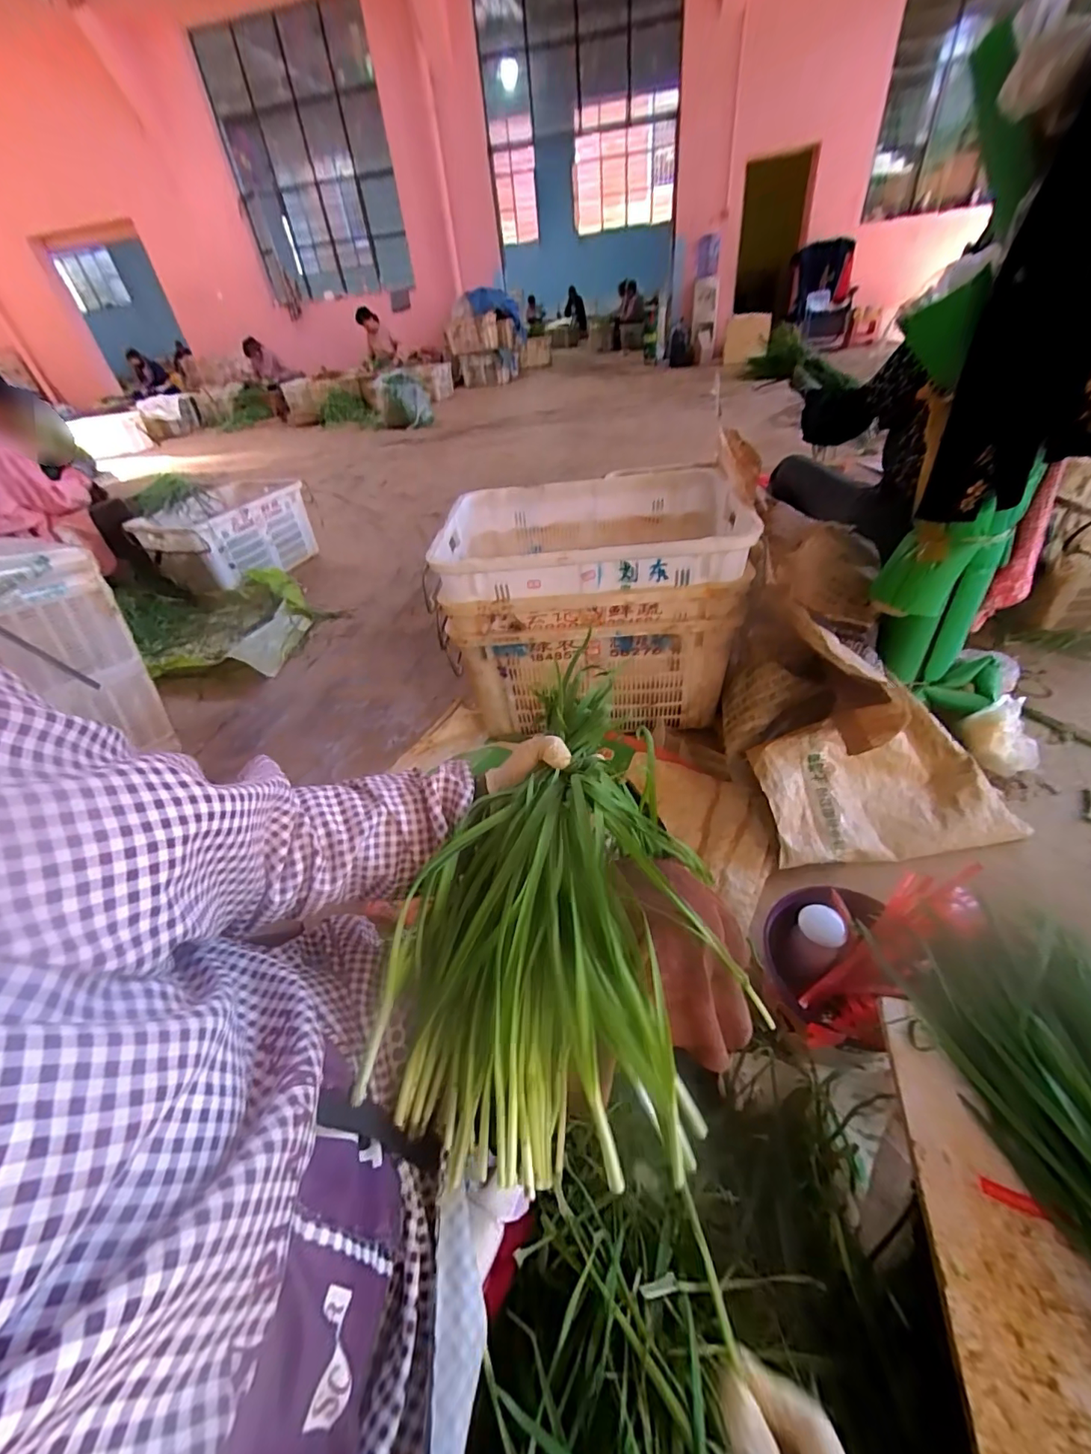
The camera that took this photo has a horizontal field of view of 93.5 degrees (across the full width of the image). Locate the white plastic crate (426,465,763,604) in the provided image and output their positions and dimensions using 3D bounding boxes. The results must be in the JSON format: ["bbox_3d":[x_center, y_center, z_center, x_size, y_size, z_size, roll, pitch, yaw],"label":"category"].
[{"bbox_3d":[0.113,-0.457,1.248,0.688,0.143,0.518,-3,41,6],"label":"white plastic crate"}]

